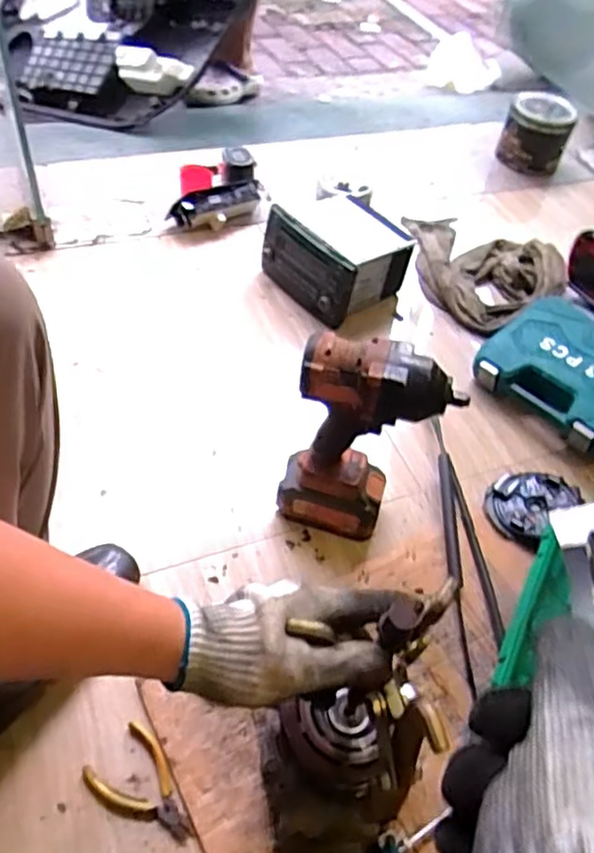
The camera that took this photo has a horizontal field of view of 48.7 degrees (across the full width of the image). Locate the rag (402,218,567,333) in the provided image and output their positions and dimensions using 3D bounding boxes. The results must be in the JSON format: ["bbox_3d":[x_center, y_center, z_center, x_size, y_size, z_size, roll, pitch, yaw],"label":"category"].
[{"bbox_3d":[0.344,-0.319,1.257,0.245,0.073,0.370,-15,53,-18],"label":"rag"}]

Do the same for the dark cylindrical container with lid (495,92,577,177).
[{"bbox_3d":[0.587,-0.718,1.612,0.154,0.130,0.164,21,50,11],"label":"dark cylindrical container with lid"}]

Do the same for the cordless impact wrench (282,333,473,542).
[{"bbox_3d":[0.074,0.031,0.765,0.172,0.292,0.068,13,49,4],"label":"cordless impact wrench"}]

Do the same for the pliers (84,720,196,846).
[{"bbox_3d":[-0.143,0.351,0.634,0.115,0.007,0.068,34,54,21],"label":"pliers"}]

